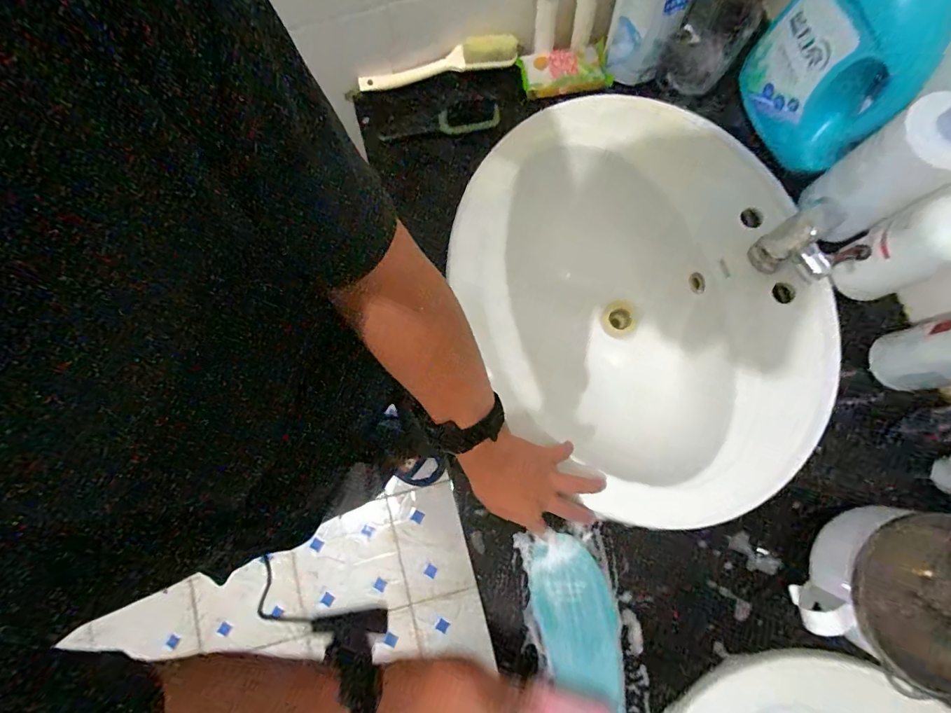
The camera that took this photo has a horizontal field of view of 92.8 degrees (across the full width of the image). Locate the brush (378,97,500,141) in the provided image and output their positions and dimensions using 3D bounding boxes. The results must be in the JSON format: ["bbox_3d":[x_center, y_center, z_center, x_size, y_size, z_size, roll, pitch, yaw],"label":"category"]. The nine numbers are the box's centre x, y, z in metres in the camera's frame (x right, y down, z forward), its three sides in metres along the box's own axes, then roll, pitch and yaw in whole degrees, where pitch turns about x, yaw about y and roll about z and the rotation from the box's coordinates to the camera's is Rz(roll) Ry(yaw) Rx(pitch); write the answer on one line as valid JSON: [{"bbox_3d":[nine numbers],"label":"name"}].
[{"bbox_3d":[-0.050,-0.330,0.636,0.161,0.031,0.038,-5,81,2],"label":"brush"}]

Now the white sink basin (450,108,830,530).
[{"bbox_3d":[0.219,-0.074,0.630,0.359,0.196,0.534,-27,77,-5],"label":"white sink basin"}]

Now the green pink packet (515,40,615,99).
[{"bbox_3d":[0.120,-0.383,0.607,0.119,0.029,0.054,-2,81,2],"label":"green pink packet"}]

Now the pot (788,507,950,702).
[{"bbox_3d":[0.427,0.233,0.456,0.153,0.112,0.165,31,83,7],"label":"pot"}]

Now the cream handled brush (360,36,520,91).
[{"bbox_3d":[-0.052,-0.394,0.610,0.218,0.043,0.021,-8,80,1],"label":"cream handled brush"}]

